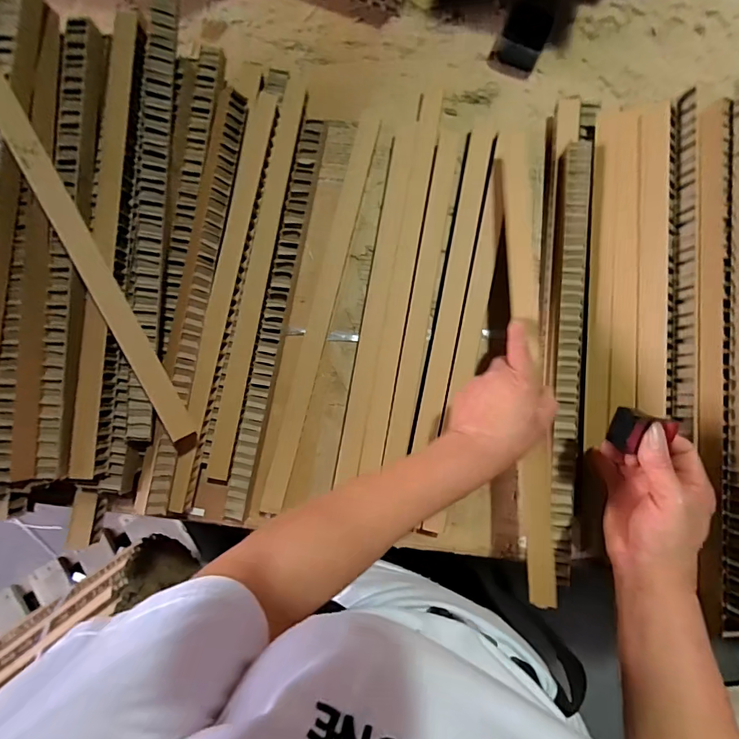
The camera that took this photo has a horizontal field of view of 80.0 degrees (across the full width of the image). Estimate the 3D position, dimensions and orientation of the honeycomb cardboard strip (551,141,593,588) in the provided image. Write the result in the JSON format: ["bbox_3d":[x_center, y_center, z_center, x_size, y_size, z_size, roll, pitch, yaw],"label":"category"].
[{"bbox_3d":[0.226,-0.016,0.491,0.035,0.020,0.482,4,85,1],"label":"honeycomb cardboard strip"}]

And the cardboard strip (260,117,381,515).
[{"bbox_3d":[-0.057,-0.075,0.546,0.027,0.026,0.495,14,86,2],"label":"cardboard strip"}]

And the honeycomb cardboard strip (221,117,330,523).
[{"bbox_3d":[-0.115,-0.067,0.542,0.033,0.021,0.496,11,85,1],"label":"honeycomb cardboard strip"}]

